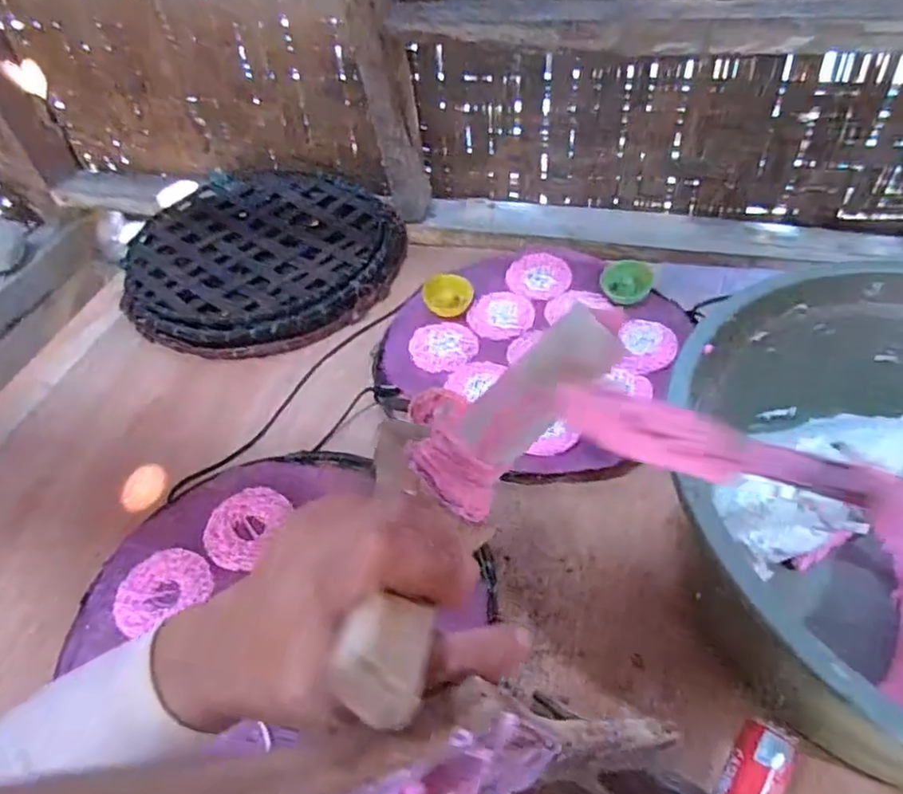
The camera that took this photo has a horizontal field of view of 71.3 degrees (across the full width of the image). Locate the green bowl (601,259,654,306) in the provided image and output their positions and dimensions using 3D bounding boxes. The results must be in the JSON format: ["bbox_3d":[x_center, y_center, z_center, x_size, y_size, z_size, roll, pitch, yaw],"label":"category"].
[{"bbox_3d":[0.215,-0.141,0.772,0.060,0.028,0.060,-3,50,3],"label":"green bowl"}]

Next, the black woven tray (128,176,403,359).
[{"bbox_3d":[-0.260,-0.220,0.887,0.367,0.029,0.402,-11,50,-4],"label":"black woven tray"}]

